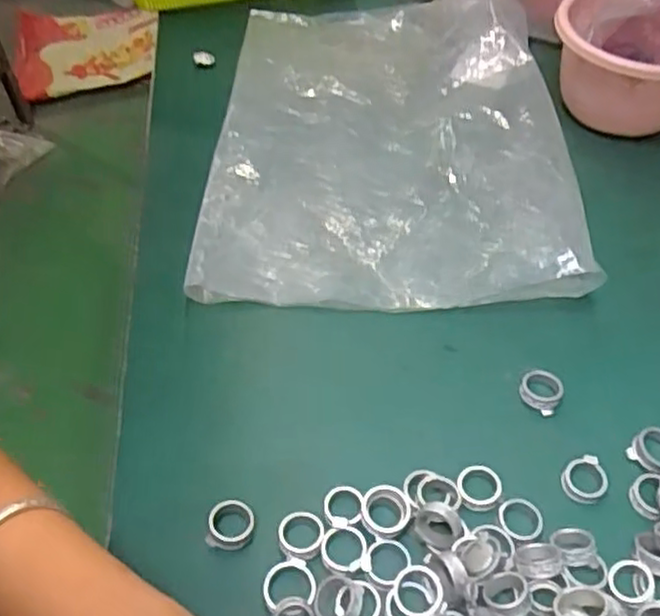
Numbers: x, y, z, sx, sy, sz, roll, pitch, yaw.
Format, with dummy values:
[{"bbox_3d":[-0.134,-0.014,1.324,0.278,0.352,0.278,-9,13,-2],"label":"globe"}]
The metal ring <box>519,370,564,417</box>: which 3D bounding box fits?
[{"bbox_3d":[0.137,0.053,0.456,0.027,0.010,0.025,1,50,-1],"label":"metal ring"}]

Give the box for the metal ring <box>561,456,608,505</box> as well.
[{"bbox_3d":[0.152,0.102,0.416,0.027,0.008,0.025,1,50,-1],"label":"metal ring"}]

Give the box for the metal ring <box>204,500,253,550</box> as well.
[{"bbox_3d":[-0.056,0.123,0.397,0.026,0.009,0.028,1,50,-1],"label":"metal ring"}]

